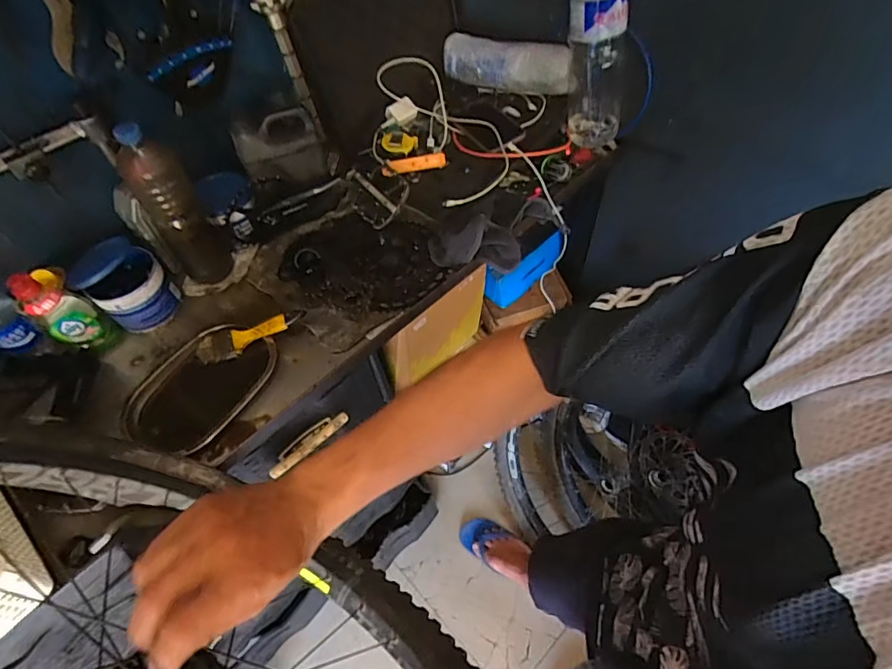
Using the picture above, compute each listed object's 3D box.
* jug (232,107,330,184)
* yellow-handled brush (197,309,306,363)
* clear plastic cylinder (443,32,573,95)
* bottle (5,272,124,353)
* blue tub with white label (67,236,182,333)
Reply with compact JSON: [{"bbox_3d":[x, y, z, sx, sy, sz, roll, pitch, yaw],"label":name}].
[{"bbox_3d":[-0.272,-0.312,0.808,0.130,0.104,0.079,-20,57,-8],"label":"jug"},{"bbox_3d":[-0.288,-0.005,0.718,0.161,0.034,0.046,-20,57,-8],"label":"yellow-handled brush"},{"bbox_3d":[0.114,-0.503,0.908,0.251,0.085,0.057,19,60,17],"label":"clear plastic cylinder"},{"bbox_3d":[-0.550,-0.030,0.703,0.051,0.164,0.066,28,63,21],"label":"bottle"},{"bbox_3d":[-0.485,-0.075,0.743,0.105,0.096,0.115,-2,57,4],"label":"blue tub with white label"}]

